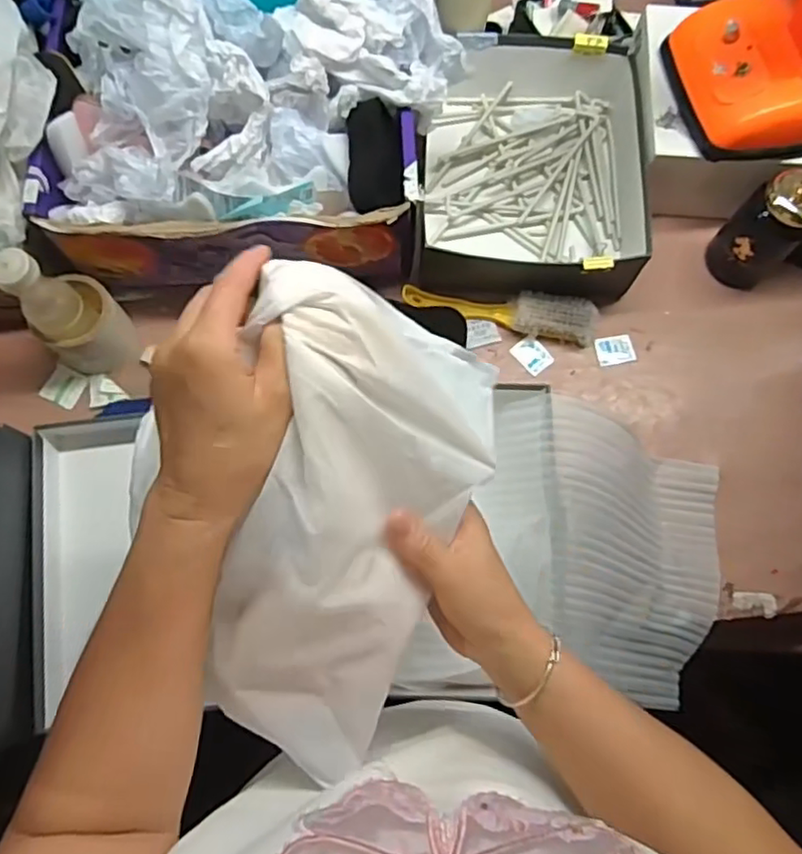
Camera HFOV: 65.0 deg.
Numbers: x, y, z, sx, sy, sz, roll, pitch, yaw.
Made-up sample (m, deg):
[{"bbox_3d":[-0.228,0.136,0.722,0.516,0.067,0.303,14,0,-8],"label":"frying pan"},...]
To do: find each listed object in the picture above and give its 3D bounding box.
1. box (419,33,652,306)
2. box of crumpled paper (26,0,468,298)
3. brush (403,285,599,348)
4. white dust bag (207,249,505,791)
[{"bbox_3d":[0.160,-0.321,0.780,0.267,0.090,0.334,2,74,0],"label":"box"},{"bbox_3d":[-0.162,-0.326,0.692,0.422,0.197,0.286,3,74,0],"label":"box of crumpled paper"},{"bbox_3d":[0.120,-0.144,0.760,0.227,0.034,0.049,12,74,3],"label":"brush"},{"bbox_3d":[-0.021,0.055,0.358,0.139,0.124,0.269,10,74,2],"label":"white dust bag"}]

